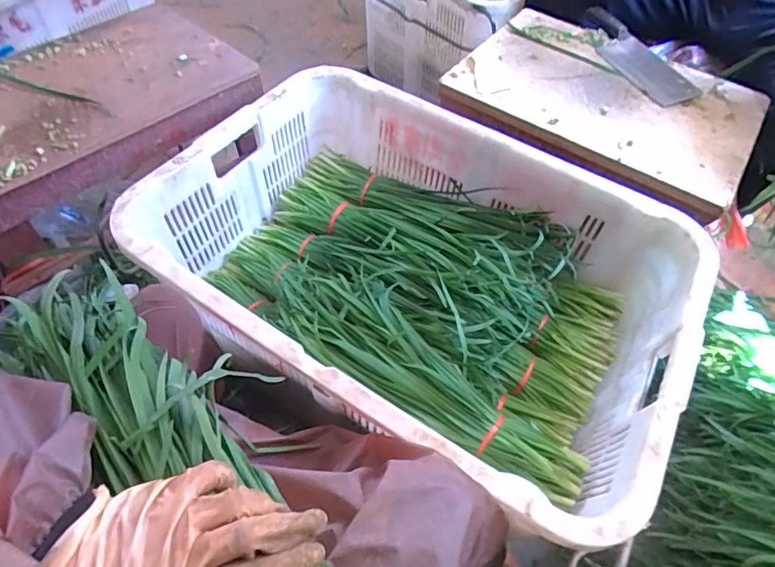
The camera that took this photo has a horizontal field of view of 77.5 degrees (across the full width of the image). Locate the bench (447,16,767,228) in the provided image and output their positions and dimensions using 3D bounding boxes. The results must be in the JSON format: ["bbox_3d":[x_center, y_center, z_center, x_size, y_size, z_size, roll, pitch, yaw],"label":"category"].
[{"bbox_3d":[0.362,-0.313,0.809,0.462,0.030,0.325,33,59,18],"label":"bench"}]

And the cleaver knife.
[{"bbox_3d":[0.433,-0.413,0.866,0.086,0.020,0.284,-15,57,-14],"label":"cleaver knife"}]

